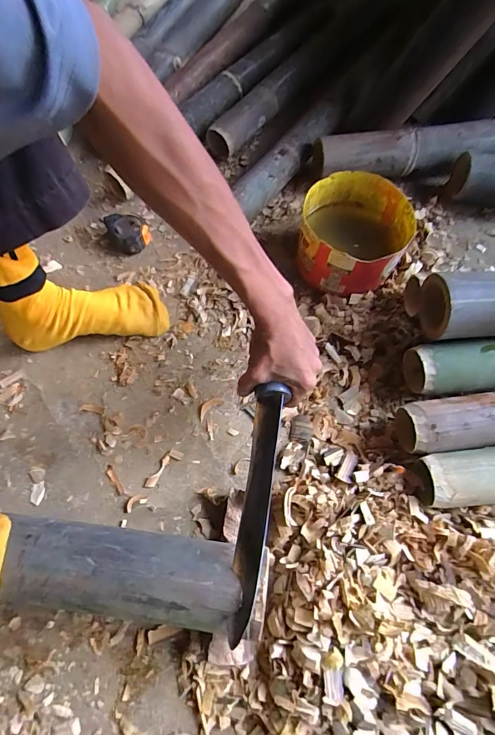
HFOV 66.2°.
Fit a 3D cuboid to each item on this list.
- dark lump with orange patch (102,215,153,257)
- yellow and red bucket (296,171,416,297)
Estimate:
[{"bbox_3d":[-0.196,-0.220,0.624,0.068,0.036,0.068,0,66,0],"label":"dark lump with orange patch"},{"bbox_3d":[0.150,-0.194,0.553,0.148,0.090,0.142,0,66,0],"label":"yellow and red bucket"}]

